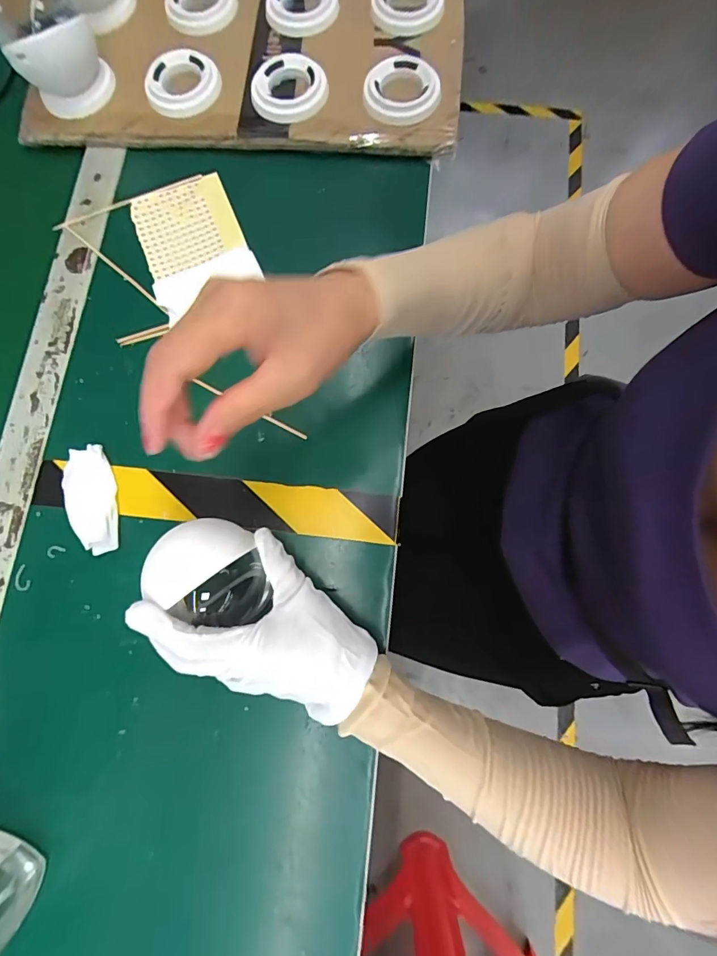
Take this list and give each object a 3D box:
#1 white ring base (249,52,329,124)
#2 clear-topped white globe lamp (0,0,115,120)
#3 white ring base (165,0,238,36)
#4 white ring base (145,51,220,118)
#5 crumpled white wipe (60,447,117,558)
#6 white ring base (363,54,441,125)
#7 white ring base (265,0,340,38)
[{"bbox_3d":[-0.063,-0.369,0.403,0.068,0.015,0.077,8,79,3],"label":"white ring base"},{"bbox_3d":[-0.284,-0.402,0.396,0.076,0.078,0.086,-27,80,-4],"label":"clear-topped white globe lamp"},{"bbox_3d":[-0.164,-0.491,0.442,0.069,0.016,0.072,-19,79,-2],"label":"white ring base"},{"bbox_3d":[-0.170,-0.379,0.415,0.074,0.012,0.068,0,79,1],"label":"white ring base"},{"bbox_3d":[-0.212,0.017,0.339,0.041,0.018,0.087,-18,79,-2],"label":"crumpled white wipe"},{"bbox_3d":[0.040,-0.361,0.400,0.067,0.014,0.076,-23,79,-3],"label":"white ring base"},{"bbox_3d":[-0.055,-0.475,0.433,0.072,0.012,0.071,-1,79,3],"label":"white ring base"}]

